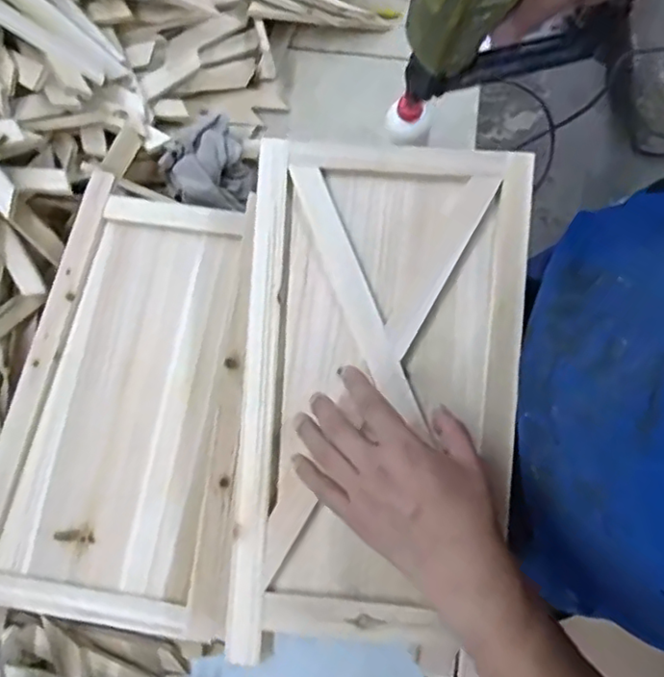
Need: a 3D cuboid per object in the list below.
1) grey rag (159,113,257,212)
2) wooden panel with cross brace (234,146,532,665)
[{"bbox_3d":[-0.146,-0.217,0.745,0.108,0.061,0.123,19,77,5],"label":"grey rag"},{"bbox_3d":[0.044,0.027,0.521,0.232,0.033,0.424,4,76,2],"label":"wooden panel with cross brace"}]

